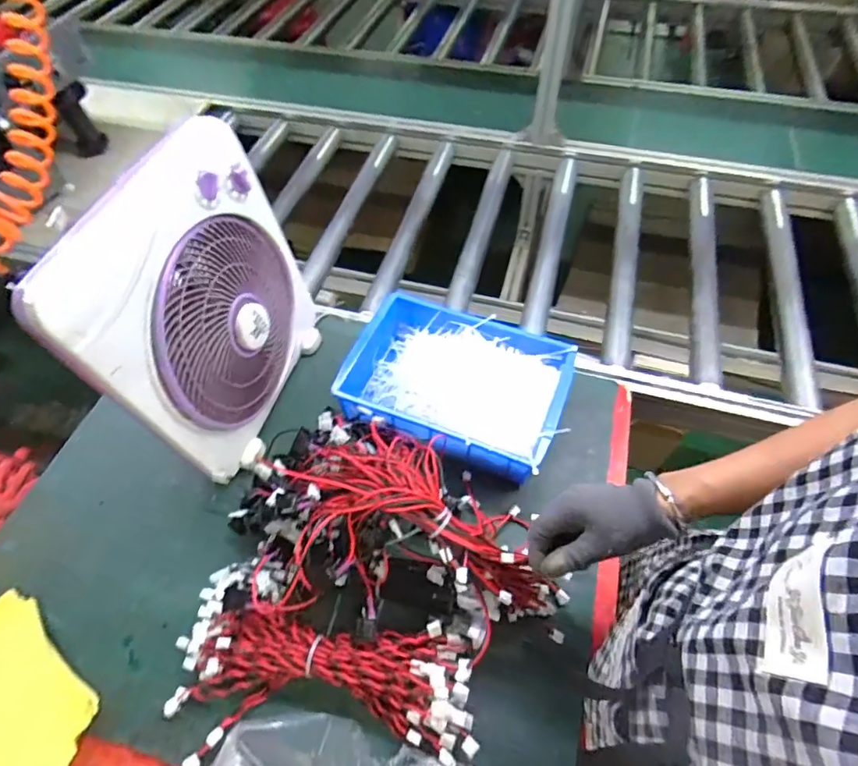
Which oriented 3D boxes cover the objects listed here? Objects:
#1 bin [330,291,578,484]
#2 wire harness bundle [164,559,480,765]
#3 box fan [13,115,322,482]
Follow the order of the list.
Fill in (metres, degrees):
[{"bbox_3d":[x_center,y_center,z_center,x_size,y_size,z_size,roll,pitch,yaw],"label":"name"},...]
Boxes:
[{"bbox_3d":[0.034,0.007,0.717,0.311,0.087,0.214,20,59,15],"label":"bin"},{"bbox_3d":[-0.116,0.312,0.537,0.324,0.062,0.178,-1,56,1],"label":"wire harness bundle"},{"bbox_3d":[-0.268,-0.076,0.626,0.115,0.368,0.323,8,56,7],"label":"box fan"}]

